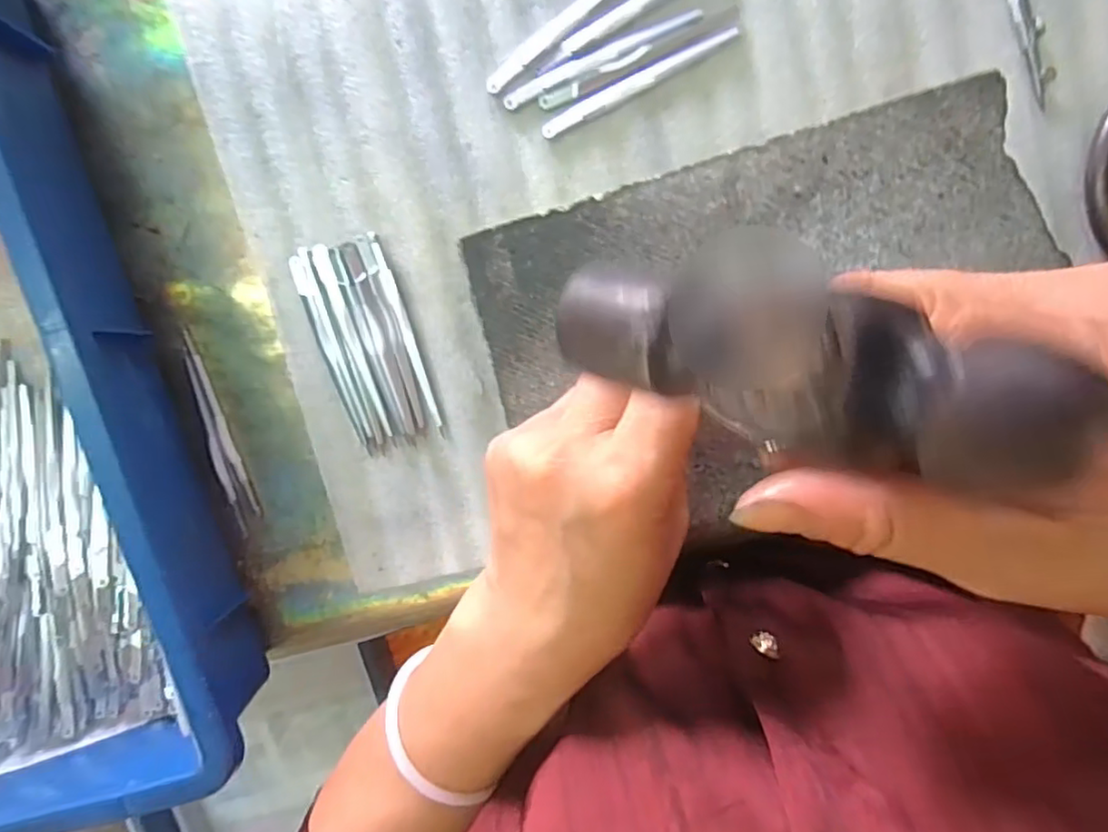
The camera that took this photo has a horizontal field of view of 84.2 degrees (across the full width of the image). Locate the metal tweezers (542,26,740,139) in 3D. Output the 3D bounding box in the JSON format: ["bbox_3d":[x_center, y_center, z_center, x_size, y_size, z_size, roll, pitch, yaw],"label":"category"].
[{"bbox_3d":[0.041,-0.165,0.301,0.102,0.004,0.009,-27,94,6],"label":"metal tweezers"}]

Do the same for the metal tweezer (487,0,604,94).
[{"bbox_3d":[0.007,-0.195,0.298,0.102,0.004,0.011,-38,93,6],"label":"metal tweezer"}]

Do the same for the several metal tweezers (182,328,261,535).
[{"bbox_3d":[-0.184,0.010,0.336,0.012,0.008,0.110,-16,95,5],"label":"several metal tweezers"}]

